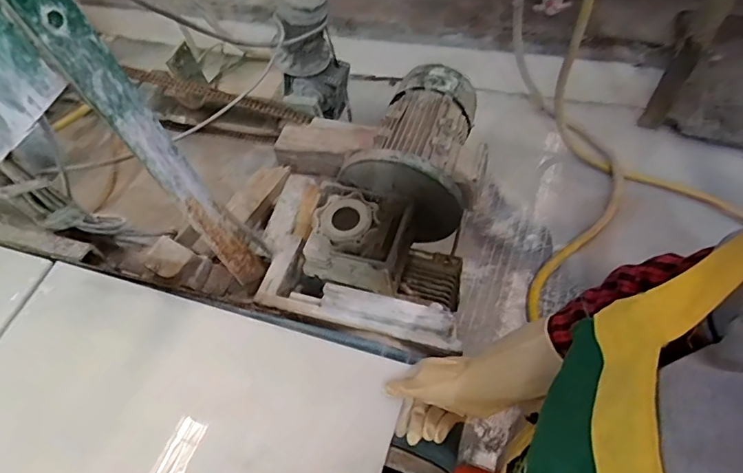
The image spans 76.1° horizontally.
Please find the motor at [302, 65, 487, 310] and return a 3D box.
[{"bbox_3d":[0.060,-0.083,0.749,0.210,0.196,0.360,13,60,16],"label":"motor"}]

